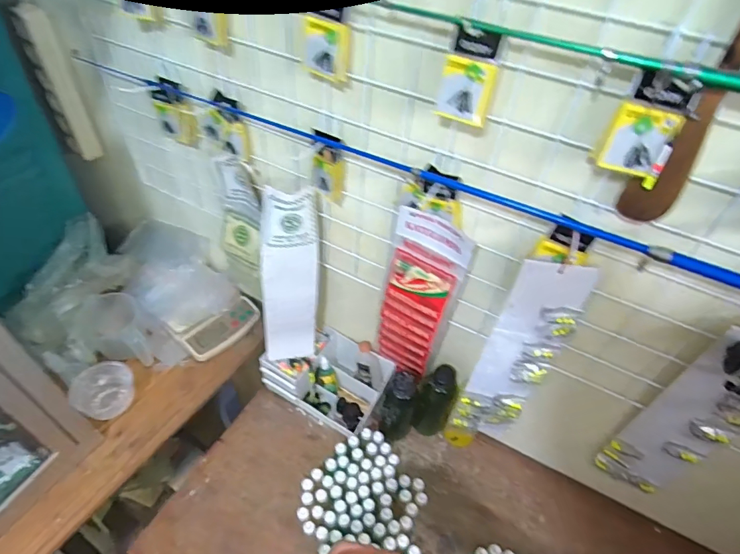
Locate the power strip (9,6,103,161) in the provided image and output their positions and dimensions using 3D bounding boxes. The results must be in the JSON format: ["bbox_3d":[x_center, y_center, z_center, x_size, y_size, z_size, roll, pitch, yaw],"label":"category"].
[{"bbox_3d":[-0.557,-0.338,0.819,0.051,0.258,0.041,-26,54,-26],"label":"power strip"}]

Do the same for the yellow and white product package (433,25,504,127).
[{"bbox_3d":[0.101,-0.206,0.465,0.054,0.085,0.023,15,47,9],"label":"yellow and white product package"}]

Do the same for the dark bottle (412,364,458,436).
[{"bbox_3d":[0.123,0.243,0.860,0.067,0.195,0.071,20,48,14],"label":"dark bottle"}]

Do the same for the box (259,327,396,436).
[{"bbox_3d":[-0.085,0.201,0.929,0.232,0.096,0.154,24,49,17],"label":"box"}]

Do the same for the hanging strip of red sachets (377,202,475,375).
[{"bbox_3d":[0.076,0.049,0.736,0.113,0.359,0.023,26,50,19],"label":"hanging strip of red sachets"}]

